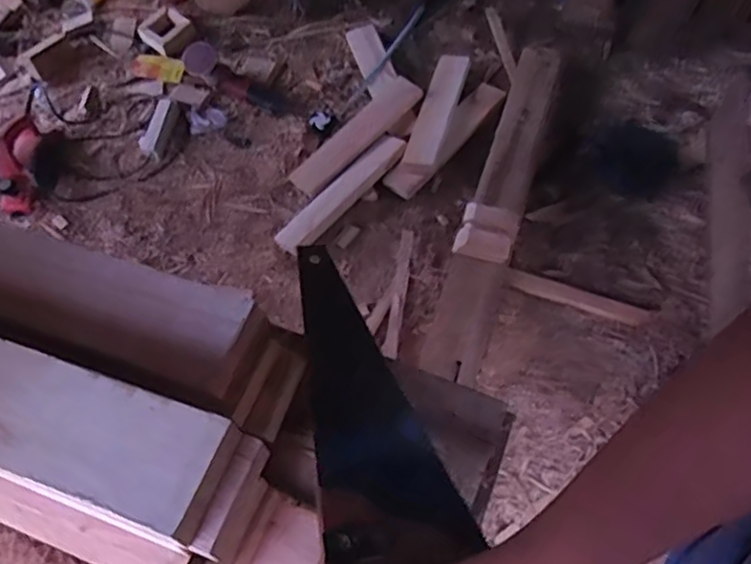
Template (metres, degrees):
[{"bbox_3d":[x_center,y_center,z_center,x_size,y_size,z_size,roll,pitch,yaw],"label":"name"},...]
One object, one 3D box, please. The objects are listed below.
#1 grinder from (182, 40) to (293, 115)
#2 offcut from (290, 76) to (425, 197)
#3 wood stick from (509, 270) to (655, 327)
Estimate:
[{"bbox_3d":[-0.374,-0.557,1.832,0.324,0.082,0.094,29,65,3],"label":"grinder"},{"bbox_3d":[-0.051,-0.385,1.746,0.410,0.032,0.109,-43,66,-6],"label":"offcut"},{"bbox_3d":[0.445,0.030,1.465,0.311,0.024,0.045,19,63,13],"label":"wood stick"}]

